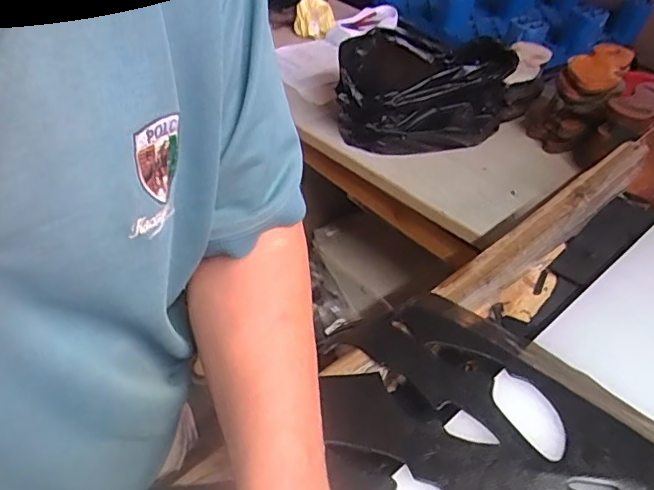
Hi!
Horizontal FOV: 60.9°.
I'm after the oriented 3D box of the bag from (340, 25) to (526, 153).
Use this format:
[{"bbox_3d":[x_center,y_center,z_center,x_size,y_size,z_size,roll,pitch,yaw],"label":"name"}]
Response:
[{"bbox_3d":[0.195,-0.324,1.138,0.383,0.157,0.216,-16,52,-26],"label":"bag"}]

